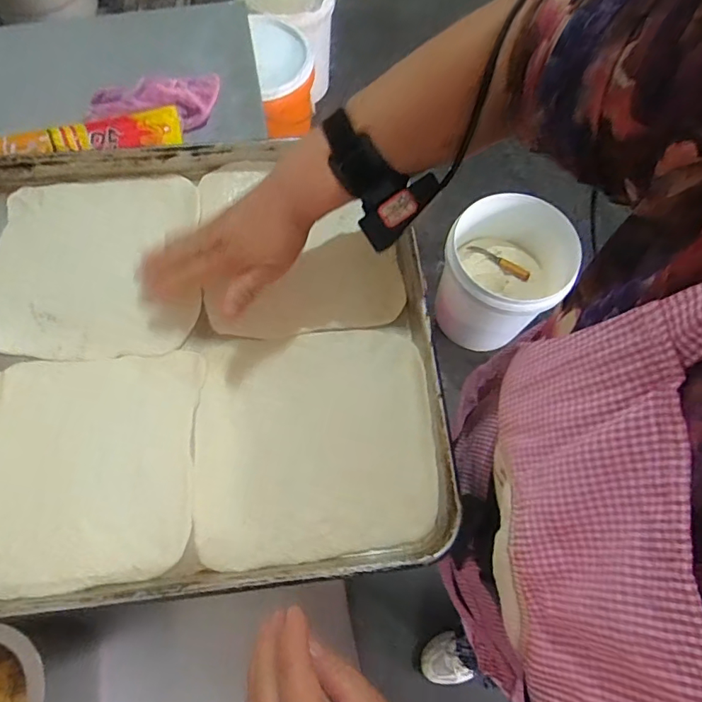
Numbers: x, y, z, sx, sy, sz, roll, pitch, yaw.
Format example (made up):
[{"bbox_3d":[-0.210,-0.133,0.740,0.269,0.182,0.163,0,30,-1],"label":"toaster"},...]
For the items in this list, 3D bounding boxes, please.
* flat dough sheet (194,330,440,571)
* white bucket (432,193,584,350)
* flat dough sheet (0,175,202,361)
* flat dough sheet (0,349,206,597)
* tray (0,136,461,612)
[{"bbox_3d":[-0.029,0.074,0.417,0.194,0.014,0.183,-4,70,-3],"label":"flat dough sheet"},{"bbox_3d":[0.392,-0.194,1.335,0.290,0.323,0.310,0,70,-1],"label":"white bucket"},{"bbox_3d":[-0.240,-0.081,0.460,0.191,0.009,0.187,-7,70,-2],"label":"flat dough sheet"},{"bbox_3d":[-0.223,0.093,0.399,0.189,0.010,0.178,-4,70,-3],"label":"flat dough sheet"},{"bbox_3d":[-0.230,-0.002,0.429,0.591,0.036,0.391,-6,70,-3],"label":"tray"}]

